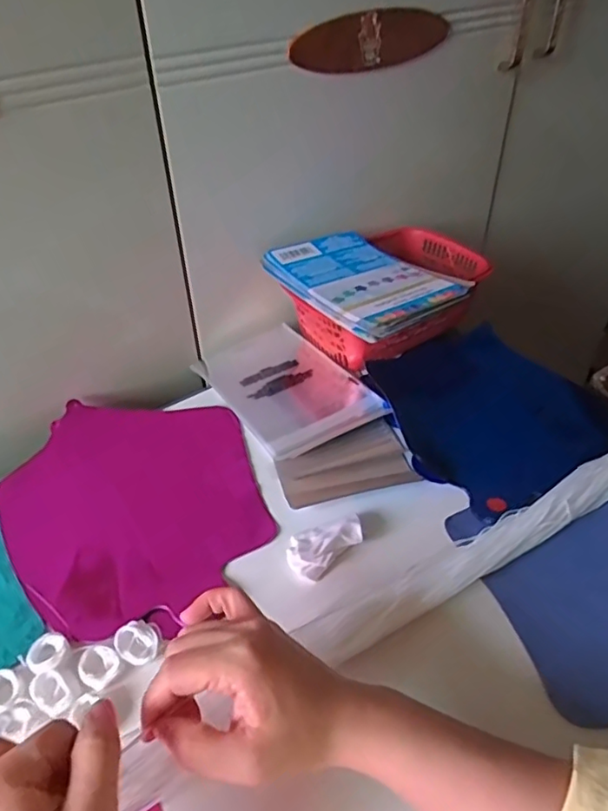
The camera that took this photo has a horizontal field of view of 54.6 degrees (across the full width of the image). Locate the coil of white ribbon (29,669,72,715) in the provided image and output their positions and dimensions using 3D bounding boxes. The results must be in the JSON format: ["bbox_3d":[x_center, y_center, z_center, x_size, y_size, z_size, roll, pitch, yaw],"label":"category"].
[{"bbox_3d":[-0.157,0.178,0.365,0.020,0.008,0.029,-30,48,-28],"label":"coil of white ribbon"}]

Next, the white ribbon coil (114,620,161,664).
[{"bbox_3d":[-0.110,0.156,0.388,0.025,0.007,0.029,-29,48,-27],"label":"white ribbon coil"}]

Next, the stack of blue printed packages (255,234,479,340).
[{"bbox_3d":[0.055,-0.129,0.579,0.127,0.019,0.187,-30,48,-28],"label":"stack of blue printed packages"}]

